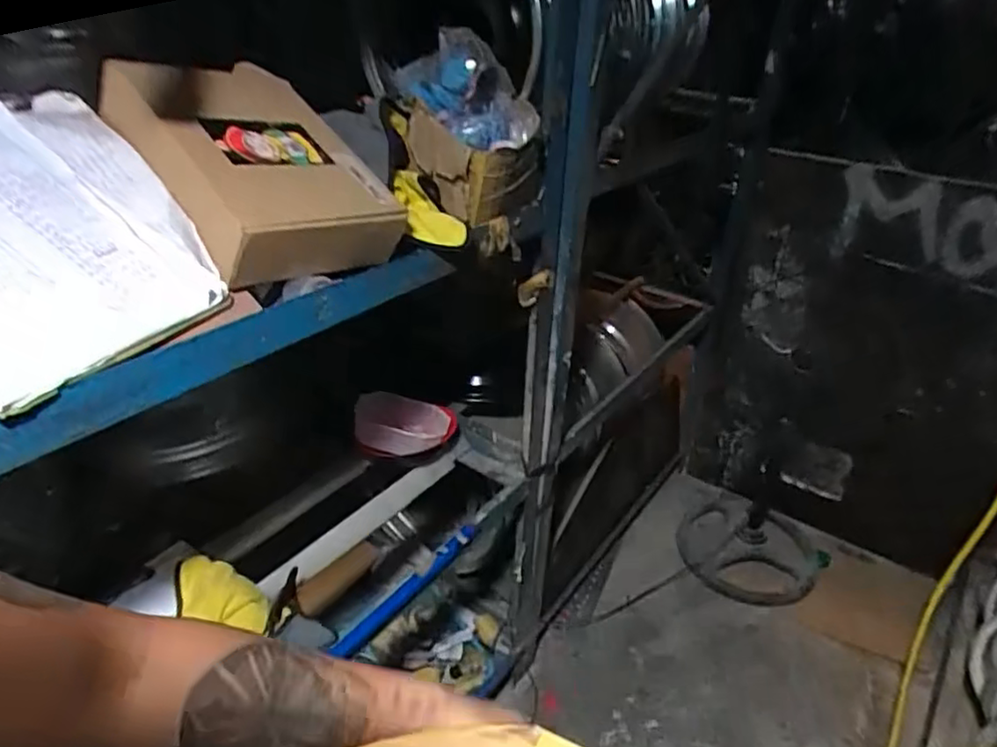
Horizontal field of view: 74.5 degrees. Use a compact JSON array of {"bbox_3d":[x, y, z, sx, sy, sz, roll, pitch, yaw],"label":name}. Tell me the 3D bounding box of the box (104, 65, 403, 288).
[{"bbox_3d":[-0.264,-0.227,0.714,0.297,0.077,0.209,45,39,18],"label":"box"}]

